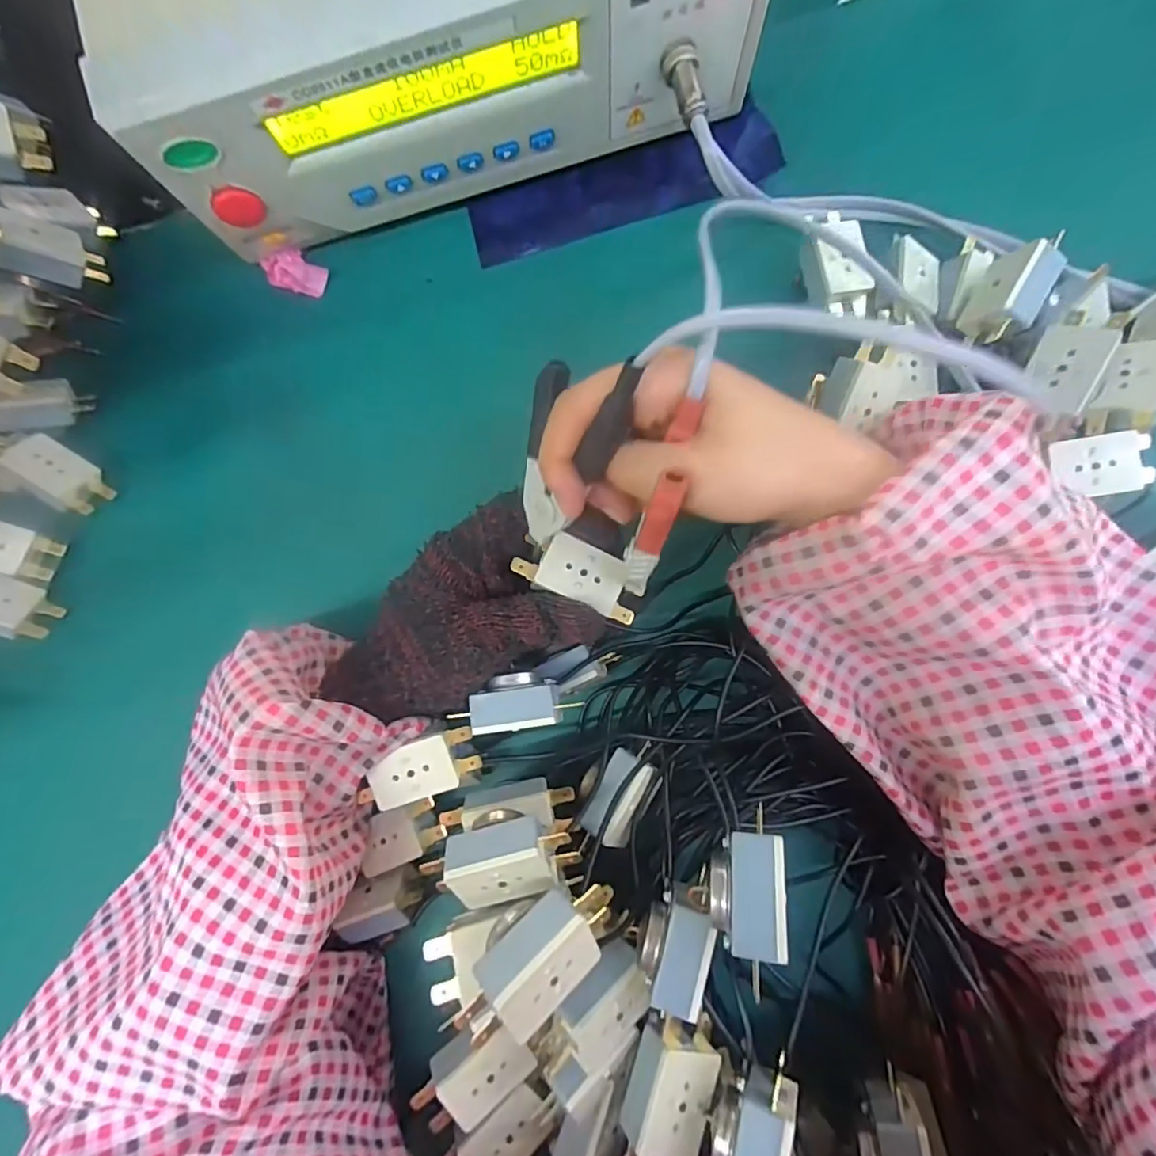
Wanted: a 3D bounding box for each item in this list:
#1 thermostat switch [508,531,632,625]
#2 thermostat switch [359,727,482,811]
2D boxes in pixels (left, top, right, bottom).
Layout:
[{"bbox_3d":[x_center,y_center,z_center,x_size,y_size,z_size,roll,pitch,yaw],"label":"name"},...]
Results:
[{"bbox_3d":[0.003,-0.001,0.261,0.055,0.009,0.026,26,76,-5],"label":"thermostat switch"},{"bbox_3d":[-0.071,0.087,0.261,0.047,0.016,0.025,-20,85,2],"label":"thermostat switch"}]

